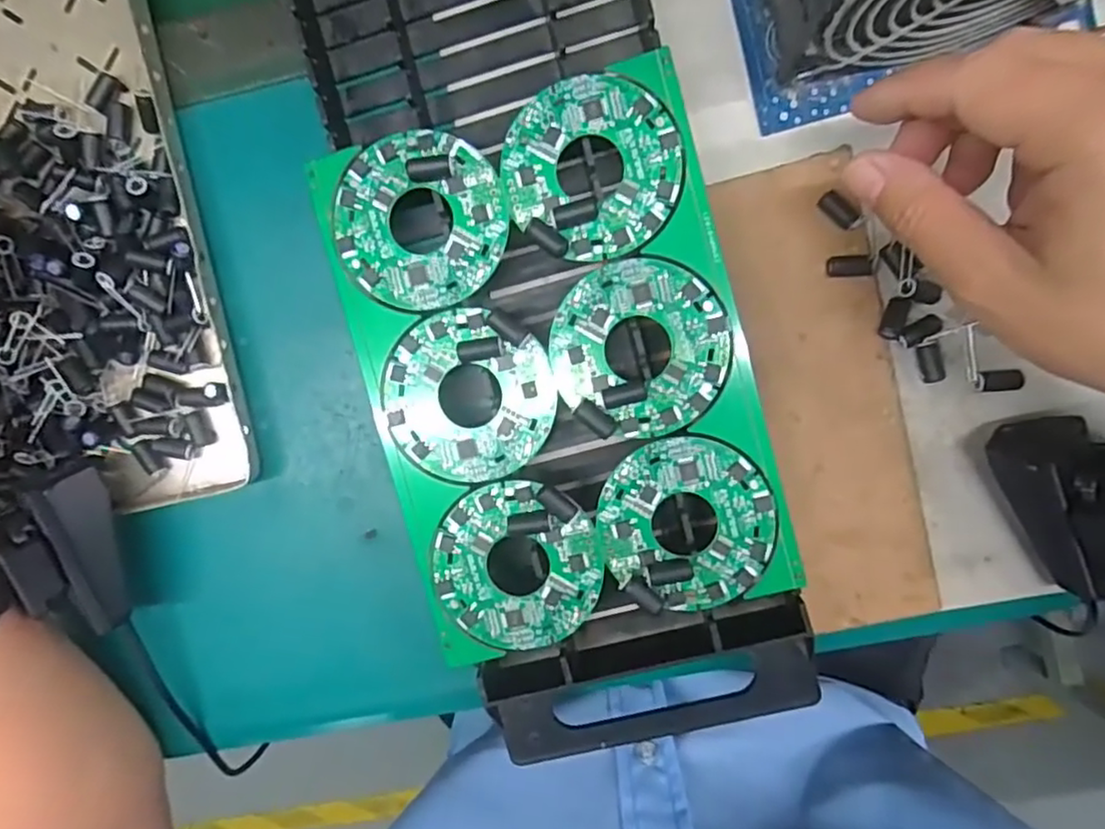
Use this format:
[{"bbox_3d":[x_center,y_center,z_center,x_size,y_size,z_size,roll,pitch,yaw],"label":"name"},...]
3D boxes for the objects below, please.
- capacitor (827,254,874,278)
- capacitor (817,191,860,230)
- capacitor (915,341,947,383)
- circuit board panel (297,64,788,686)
[{"bbox_3d":[0.127,-0.063,0.271,0.020,0.009,0.009,-2,94,4],"label":"capacitor"},{"bbox_3d":[0.119,-0.085,0.269,0.017,0.009,0.007,45,97,-2],"label":"capacitor"},{"bbox_3d":[0.161,-0.022,0.274,0.008,0.007,0.016,-17,93,5],"label":"capacitor"},{"bbox_3d":[0.000,-0.016,0.253,0.145,0.012,0.209,-15,93,5],"label":"circuit board panel"}]

